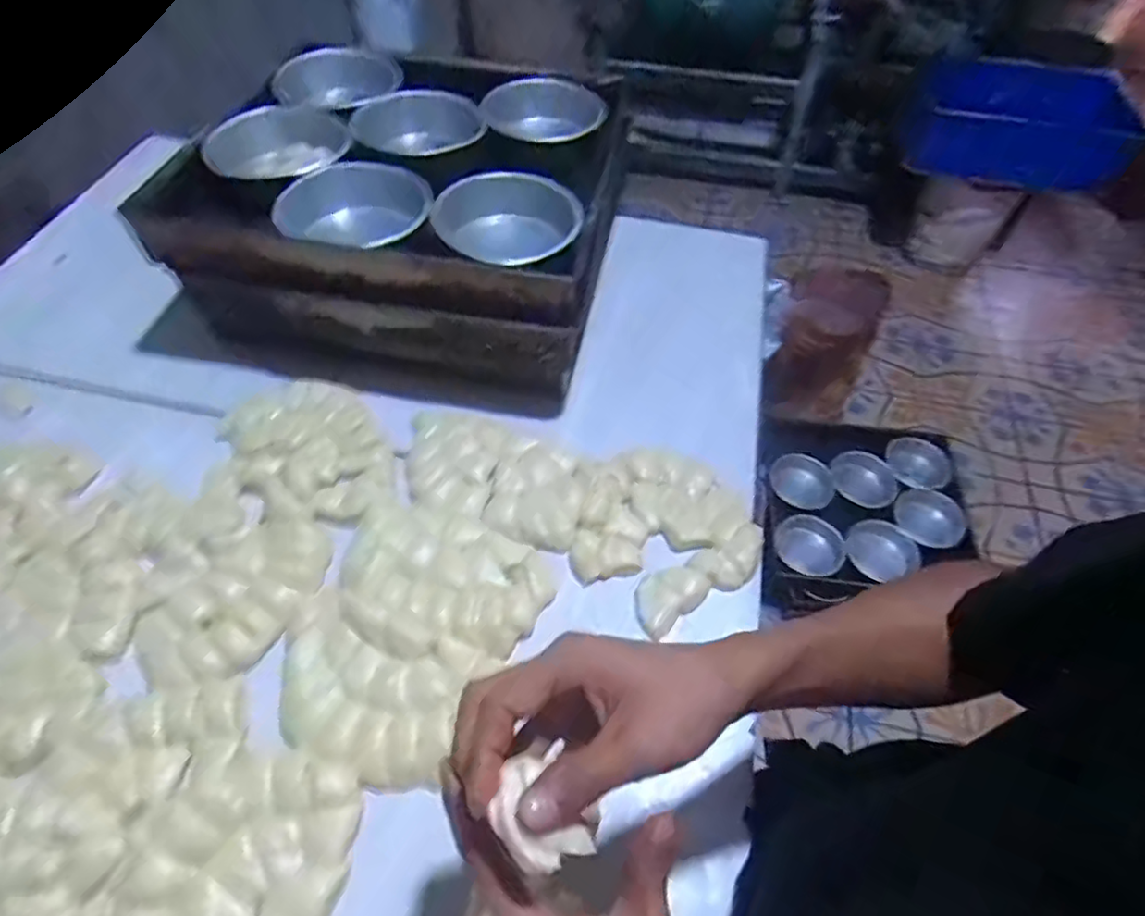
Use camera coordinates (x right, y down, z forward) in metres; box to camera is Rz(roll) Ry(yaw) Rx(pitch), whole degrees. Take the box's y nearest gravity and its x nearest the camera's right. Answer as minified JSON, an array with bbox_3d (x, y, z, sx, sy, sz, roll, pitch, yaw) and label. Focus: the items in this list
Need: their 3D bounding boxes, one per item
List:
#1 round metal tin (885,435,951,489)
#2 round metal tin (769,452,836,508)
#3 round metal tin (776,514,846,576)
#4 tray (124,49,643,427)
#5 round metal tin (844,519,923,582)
[{"bbox_3d":[0.914,0.009,1.646,0.174,0.051,0.160,-26,59,-18],"label":"round metal tin"},{"bbox_3d":[0.589,0.060,1.607,0.164,0.055,0.150,18,56,12],"label":"round metal tin"},{"bbox_3d":[0.562,0.204,1.486,0.155,0.036,0.144,0,54,-1],"label":"round metal tin"},{"bbox_3d":[-0.192,-0.304,0.785,0.458,0.182,0.414,9,53,5],"label":"tray"},{"bbox_3d":[0.722,0.218,1.471,0.148,0.053,0.143,0,54,-1],"label":"round metal tin"}]

